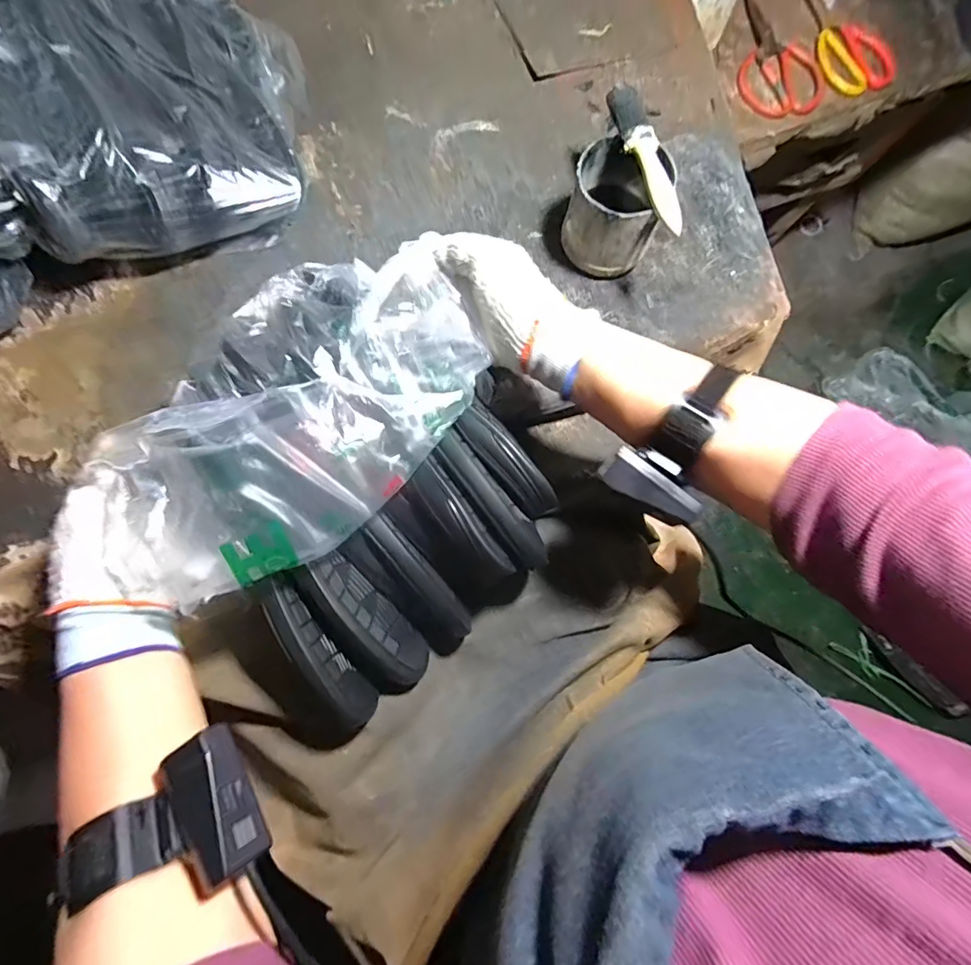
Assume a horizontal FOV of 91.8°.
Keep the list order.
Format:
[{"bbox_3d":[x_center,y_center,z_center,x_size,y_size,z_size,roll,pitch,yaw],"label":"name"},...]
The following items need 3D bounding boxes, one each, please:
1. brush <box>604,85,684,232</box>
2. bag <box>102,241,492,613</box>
[{"bbox_3d":[0.142,-0.280,0.408,0.027,0.012,0.149,-16,79,-4],"label":"brush"},{"bbox_3d":[-0.131,-0.055,0.335,0.166,0.063,0.272,40,80,6],"label":"bag"}]

